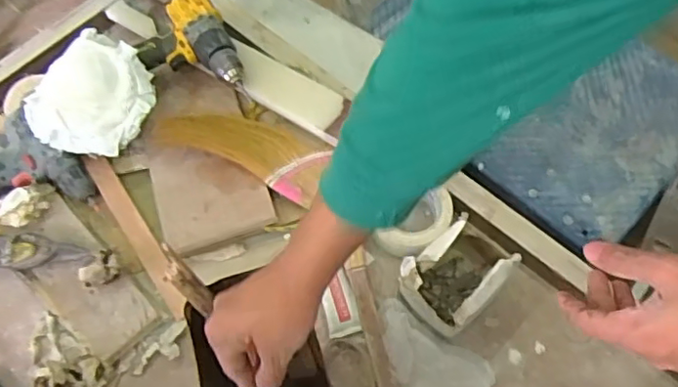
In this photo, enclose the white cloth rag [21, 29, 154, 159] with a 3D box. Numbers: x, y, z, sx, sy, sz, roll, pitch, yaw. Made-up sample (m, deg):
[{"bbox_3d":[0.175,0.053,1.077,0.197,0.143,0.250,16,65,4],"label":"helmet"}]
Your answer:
[{"bbox_3d":[-0.327,-0.126,0.804,0.145,0.023,0.160,39,87,5],"label":"white cloth rag"}]

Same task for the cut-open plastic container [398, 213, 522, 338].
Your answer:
[{"bbox_3d":[0.153,0.105,0.777,0.143,0.085,0.093,-39,70,-17],"label":"cut-open plastic container"}]

